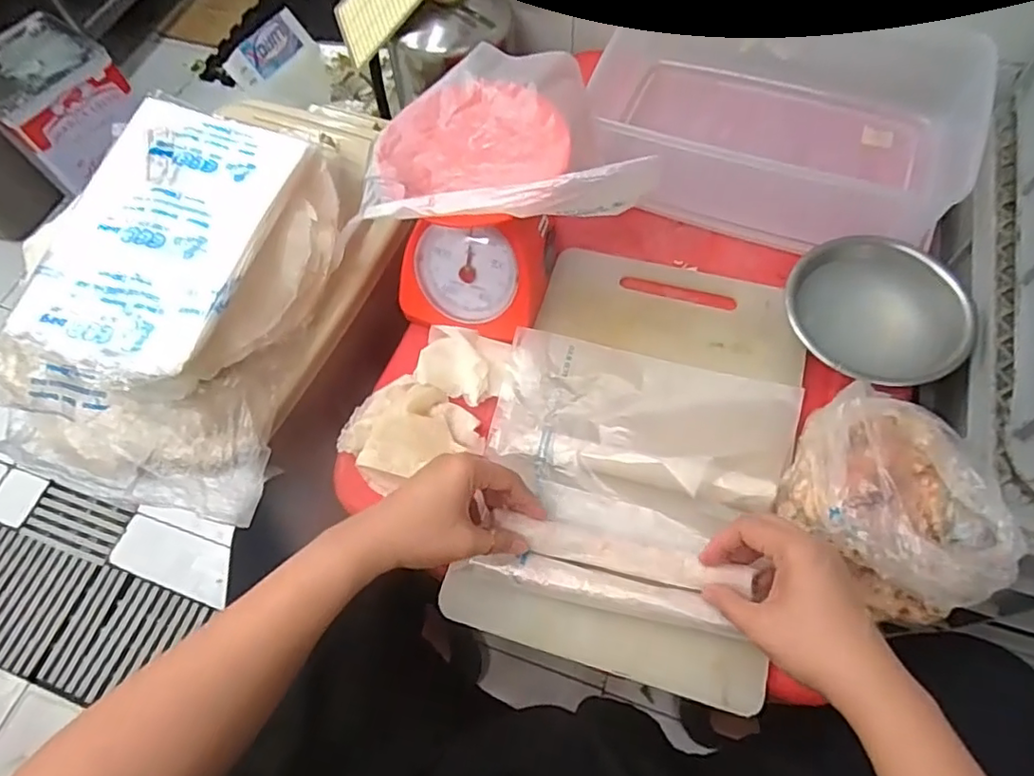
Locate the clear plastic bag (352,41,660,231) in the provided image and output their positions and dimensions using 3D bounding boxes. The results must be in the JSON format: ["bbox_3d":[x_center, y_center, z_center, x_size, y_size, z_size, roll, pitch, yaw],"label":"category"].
[{"bbox_3d":[-0.015,-0.232,0.527,0.235,0.057,0.225,-4,64,2],"label":"clear plastic bag"}]

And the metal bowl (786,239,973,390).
[{"bbox_3d":[0.325,-0.070,0.545,0.152,0.038,0.146,-6,64,1],"label":"metal bowl"}]

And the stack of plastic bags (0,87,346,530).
[{"bbox_3d":[-0.322,-0.089,0.565,0.238,0.116,0.367,10,65,8],"label":"stack of plastic bags"}]

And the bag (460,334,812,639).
[{"bbox_3d":[0.094,0.073,0.508,0.243,0.046,0.210,12,66,9],"label":"bag"}]

